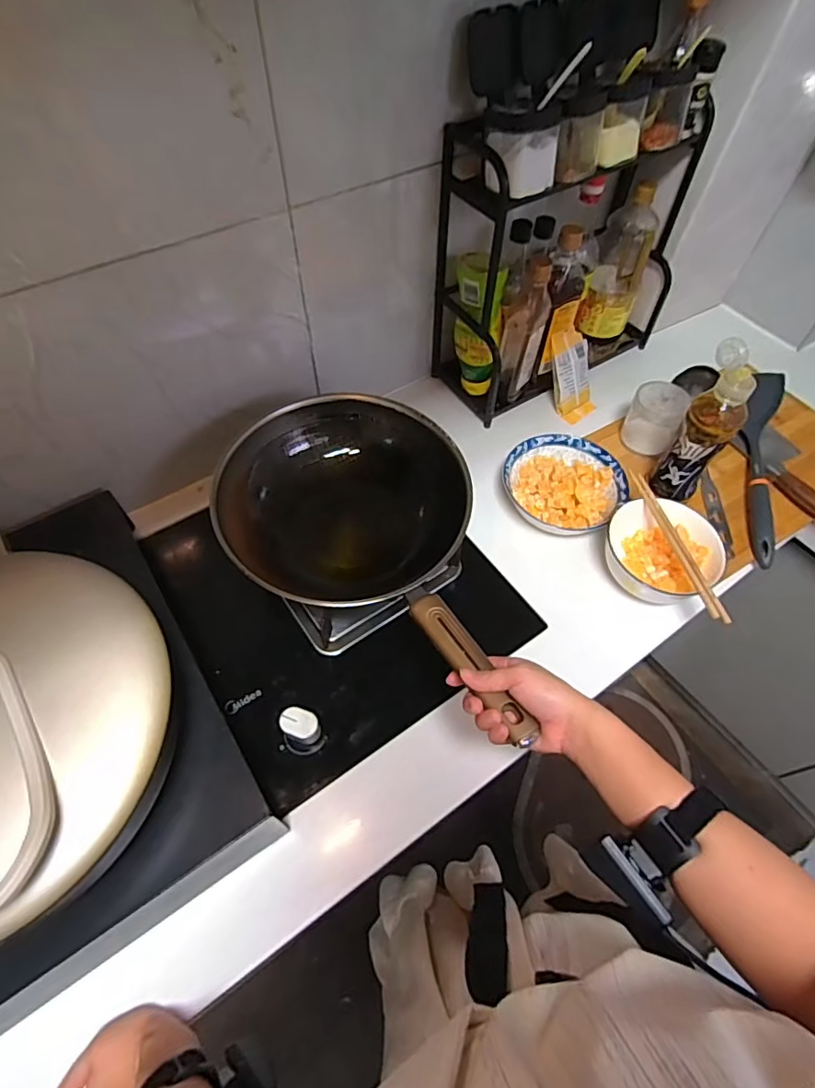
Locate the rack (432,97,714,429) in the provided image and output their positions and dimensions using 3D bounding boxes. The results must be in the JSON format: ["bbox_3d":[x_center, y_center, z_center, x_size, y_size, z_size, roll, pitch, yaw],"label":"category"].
[{"bbox_3d":[0.246,-0.452,0.851,0.387,0.391,0.187,-32,63,-20],"label":"rack"}]

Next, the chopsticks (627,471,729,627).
[{"bbox_3d":[0.354,-0.006,0.703,0.017,0.016,0.241,-10,57,-7],"label":"chopsticks"}]

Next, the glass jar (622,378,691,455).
[{"bbox_3d":[0.391,-0.198,0.849,0.080,0.093,0.077,0,57,0],"label":"glass jar"}]

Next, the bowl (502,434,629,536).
[{"bbox_3d":[0.234,-0.089,0.812,0.175,0.054,0.151,14,57,8],"label":"bowl"}]

